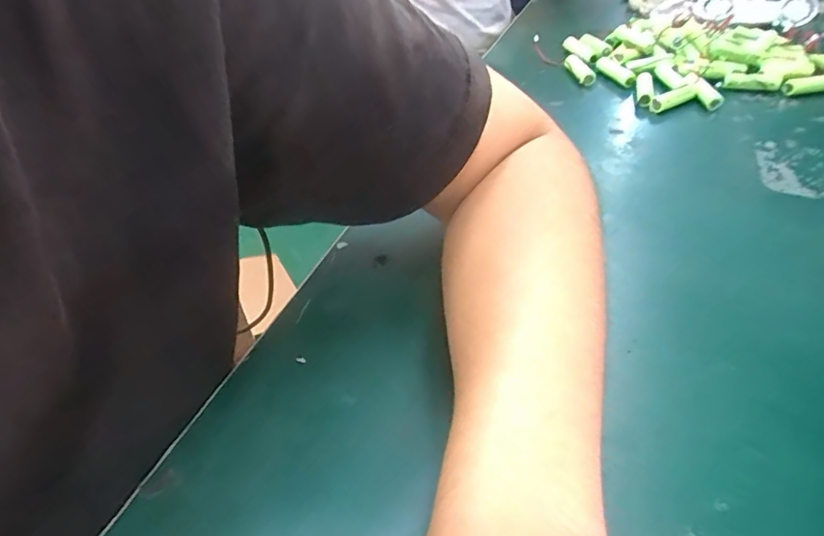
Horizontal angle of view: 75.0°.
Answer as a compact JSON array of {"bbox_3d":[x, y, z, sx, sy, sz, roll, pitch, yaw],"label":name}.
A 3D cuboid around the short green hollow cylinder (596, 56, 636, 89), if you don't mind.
[{"bbox_3d":[0.205,-0.196,0.540,0.017,0.018,0.050,-13,41,-12],"label":"short green hollow cylinder"}]

